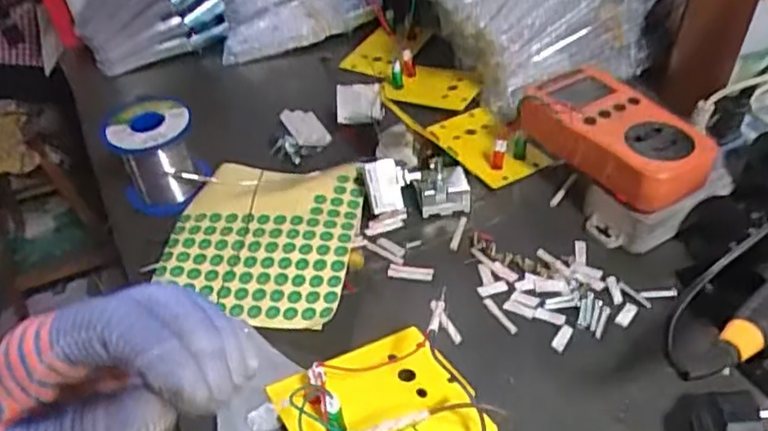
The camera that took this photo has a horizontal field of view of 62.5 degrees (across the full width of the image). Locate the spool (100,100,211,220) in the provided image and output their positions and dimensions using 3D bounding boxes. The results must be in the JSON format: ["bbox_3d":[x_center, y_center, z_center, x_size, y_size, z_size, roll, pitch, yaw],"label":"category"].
[{"bbox_3d":[-0.175,-0.043,0.493,0.062,0.075,0.062,-2,44,2],"label":"spool"}]

